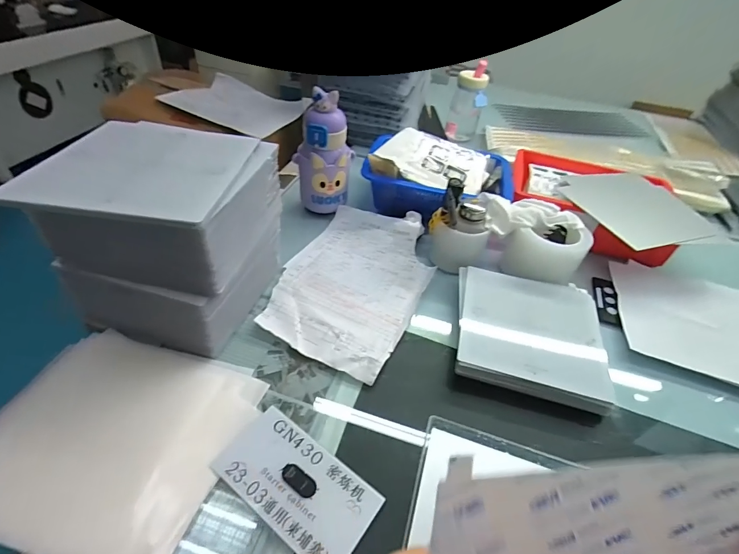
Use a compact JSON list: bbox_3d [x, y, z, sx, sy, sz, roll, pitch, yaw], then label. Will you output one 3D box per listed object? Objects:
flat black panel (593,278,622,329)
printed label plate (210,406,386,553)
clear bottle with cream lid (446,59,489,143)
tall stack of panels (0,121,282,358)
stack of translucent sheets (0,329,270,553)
[{"bbox_3d":[0.366,0.039,0.580,0.030,0.008,0.110,1,40,27],"label":"flat black panel"},{"bbox_3d":[-0.068,0.194,0.353,0.148,0.004,0.080,30,47,22],"label":"printed label plate"},{"bbox_3d":[0.248,-0.434,0.949,0.076,0.179,0.068,6,43,-1],"label":"clear bottle with cream lid"},{"bbox_3d":[-0.226,-0.048,0.450,0.182,0.193,0.187,11,43,4],"label":"tall stack of panels"},{"bbox_3d":[-0.253,0.150,0.368,0.234,0.010,0.212,17,44,11],"label":"stack of translucent sheets"}]

